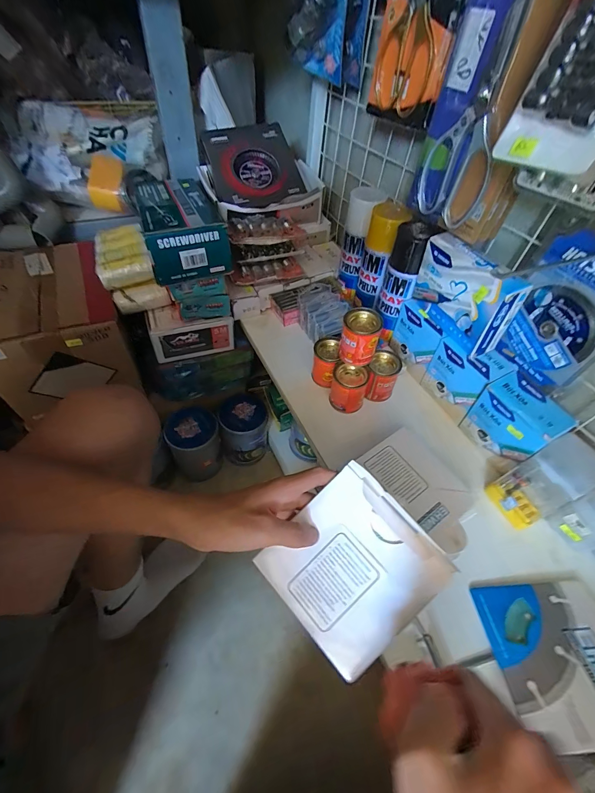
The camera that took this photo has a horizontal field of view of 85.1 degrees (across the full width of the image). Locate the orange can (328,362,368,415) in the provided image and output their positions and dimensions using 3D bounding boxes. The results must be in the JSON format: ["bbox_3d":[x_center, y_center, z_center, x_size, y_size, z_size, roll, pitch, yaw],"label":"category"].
[{"bbox_3d":[0.079,-0.012,0.507,0.055,0.061,0.048,16,52,8],"label":"orange can"}]

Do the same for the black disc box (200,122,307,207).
[{"bbox_3d":[-0.088,-0.465,0.657,0.169,0.043,0.205,-15,74,-7],"label":"black disc box"}]

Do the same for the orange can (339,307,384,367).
[{"bbox_3d":[0.094,-0.088,0.488,0.052,0.078,0.061,15,51,7],"label":"orange can"}]

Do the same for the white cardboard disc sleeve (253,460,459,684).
[{"bbox_3d":[0.049,0.155,0.298,0.136,0.007,0.128,-44,73,-4],"label":"white cardboard disc sleeve"}]

